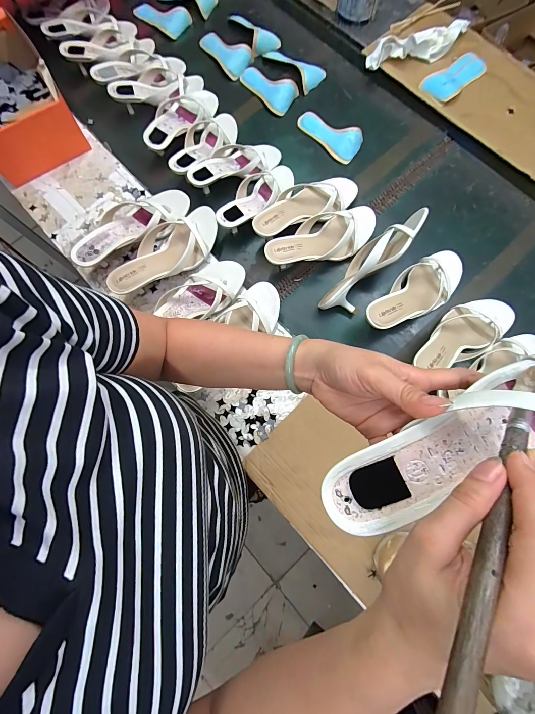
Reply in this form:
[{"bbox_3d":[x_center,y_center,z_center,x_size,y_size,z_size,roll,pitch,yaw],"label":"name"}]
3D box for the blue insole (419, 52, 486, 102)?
[{"bbox_3d":[0.464,-0.697,0.758,0.190,0.013,0.080,-42,79,-7],"label":"blue insole"}]

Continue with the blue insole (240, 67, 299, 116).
[{"bbox_3d":[-0.005,-0.681,0.779,0.155,0.027,0.080,39,98,12],"label":"blue insole"}]

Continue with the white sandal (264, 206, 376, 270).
[{"bbox_3d":[0.117,-0.239,0.639,0.272,0.068,0.099,-26,74,-19],"label":"white sandal"}]

